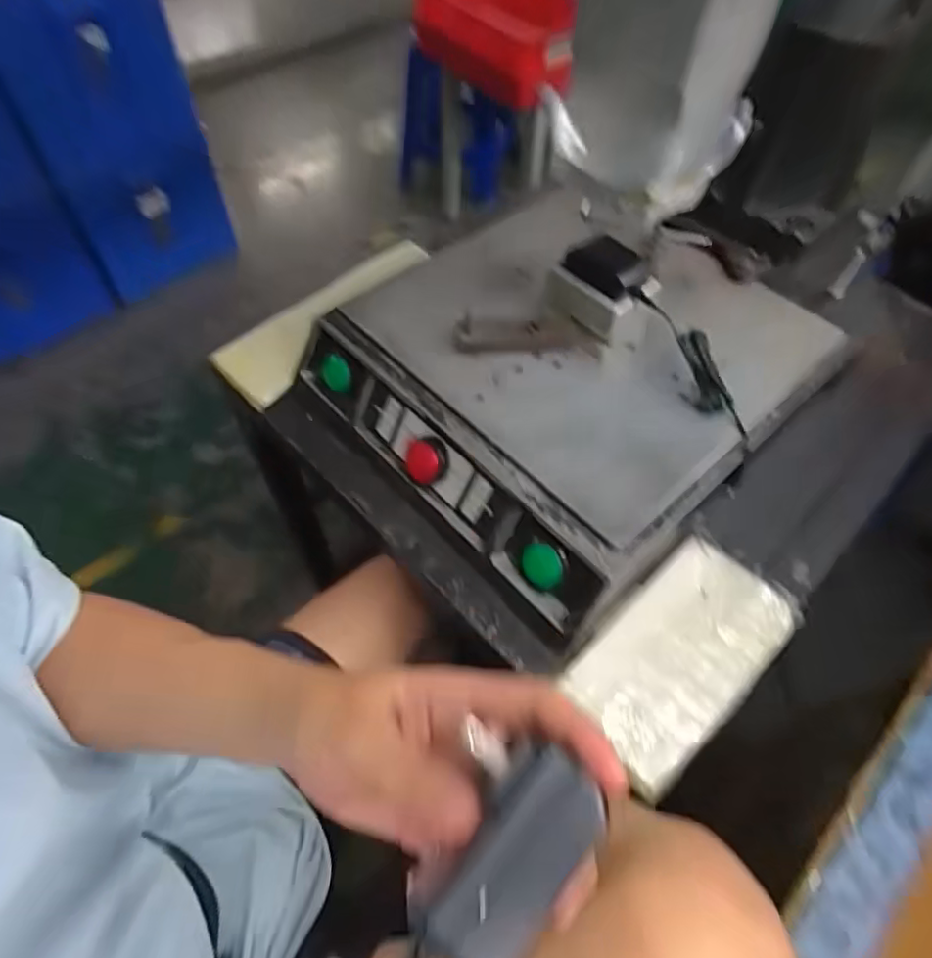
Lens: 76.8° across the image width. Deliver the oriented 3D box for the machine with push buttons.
[{"bbox_3d":[0.077,-0.115,0.562,0.387,0.165,0.418,40,63,22],"label":"machine with push buttons"}]

